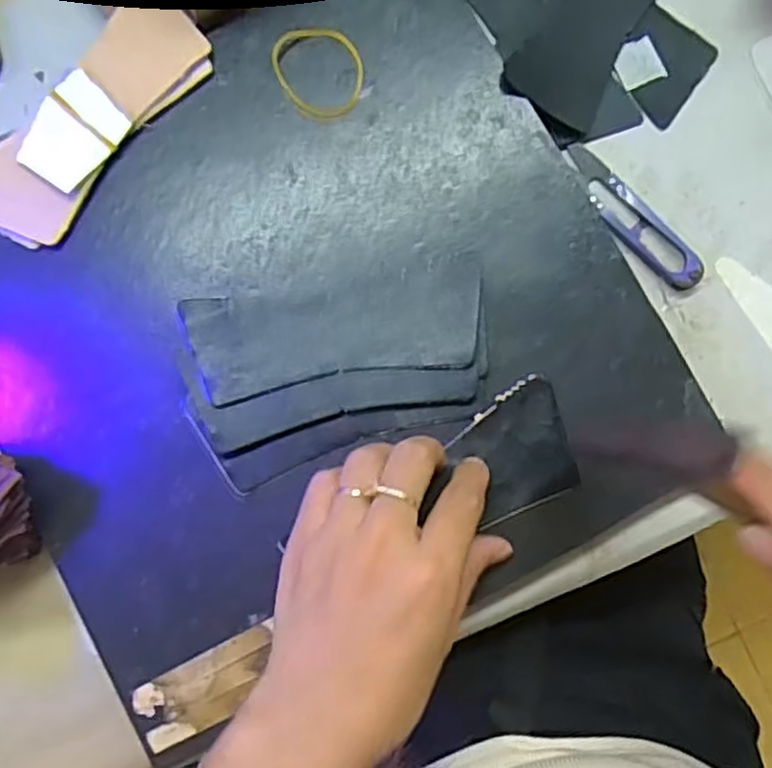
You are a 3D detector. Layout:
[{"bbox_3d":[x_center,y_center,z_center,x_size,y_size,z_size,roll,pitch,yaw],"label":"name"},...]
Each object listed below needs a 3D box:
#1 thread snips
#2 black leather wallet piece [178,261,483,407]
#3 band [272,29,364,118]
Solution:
[{"bbox_3d":[0.126,-0.086,0.374,0.022,0.009,0.093,-42,87,-4],"label":"thread snips"},{"bbox_3d":[-0.022,-0.025,0.344,0.136,0.010,0.049,-8,86,-2],"label":"black leather wallet piece"},{"bbox_3d":[-0.033,-0.153,0.359,0.042,0.004,0.045,-9,86,-2],"label":"band"}]

